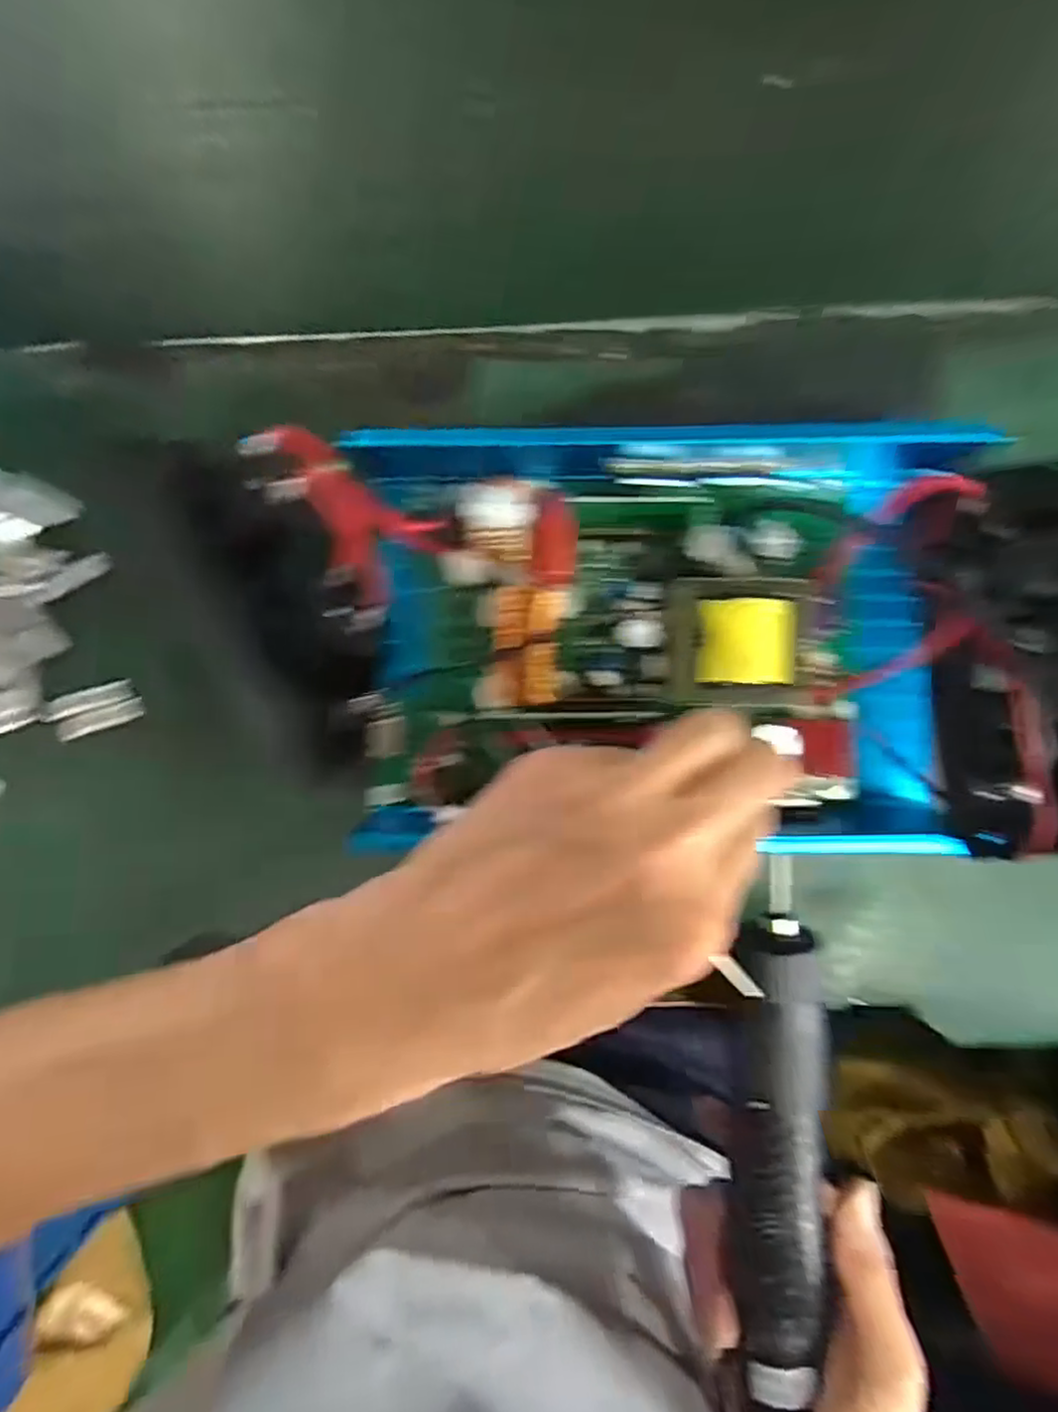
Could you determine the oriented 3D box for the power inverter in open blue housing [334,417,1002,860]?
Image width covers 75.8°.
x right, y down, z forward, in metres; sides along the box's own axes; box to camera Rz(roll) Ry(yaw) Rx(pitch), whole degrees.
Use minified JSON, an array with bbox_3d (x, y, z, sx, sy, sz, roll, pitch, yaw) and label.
[{"bbox_3d":[0.042,-0.022,0.245,0.218,0.040,0.150,1,91,0],"label":"power inverter in open blue housing"}]

